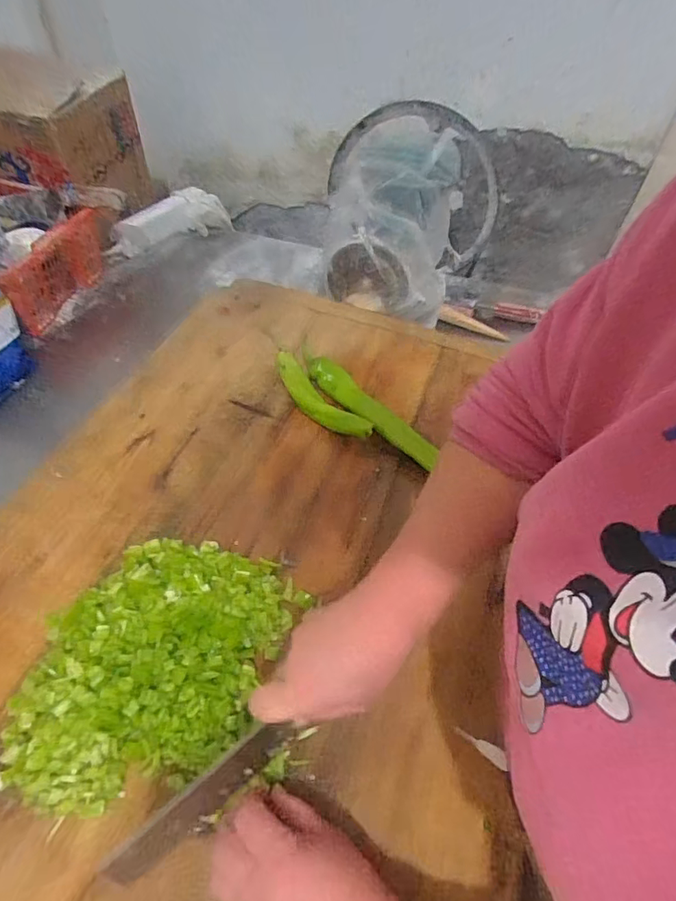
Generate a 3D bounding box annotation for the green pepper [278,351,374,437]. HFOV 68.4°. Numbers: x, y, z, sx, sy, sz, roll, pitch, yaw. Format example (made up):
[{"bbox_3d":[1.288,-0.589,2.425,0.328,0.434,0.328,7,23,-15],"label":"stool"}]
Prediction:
[{"bbox_3d":[-0.029,-0.067,0.636,0.044,0.026,0.178,-32,60,-25],"label":"green pepper"}]

